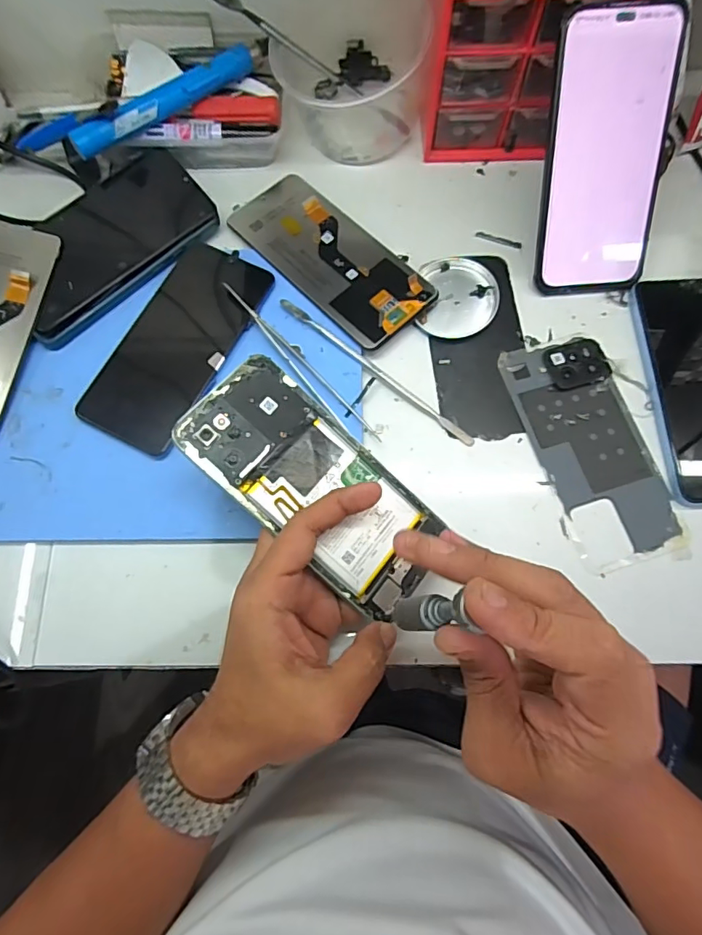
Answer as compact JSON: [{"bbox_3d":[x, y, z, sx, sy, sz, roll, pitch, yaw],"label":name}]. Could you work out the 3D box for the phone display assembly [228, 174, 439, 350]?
[{"bbox_3d":[-0.016,-0.161,0.380,0.071,0.007,0.166,-42,75,-12],"label":"phone display assembly"}]

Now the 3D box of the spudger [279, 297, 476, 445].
[{"bbox_3d":[0.017,-0.068,0.354,0.167,0.008,0.008,37,79,9],"label":"spudger"}]

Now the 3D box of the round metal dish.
[{"bbox_3d":[0.080,-0.125,0.370,0.054,0.010,0.064,9,76,2],"label":"round metal dish"}]

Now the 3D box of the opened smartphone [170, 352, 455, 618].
[{"bbox_3d":[-0.018,0.010,0.290,0.158,0.004,0.074,44,68,-5],"label":"opened smartphone"}]

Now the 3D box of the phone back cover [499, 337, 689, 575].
[{"bbox_3d":[0.165,-0.014,0.342,0.075,0.004,0.160,-15,76,-4],"label":"phone back cover"}]

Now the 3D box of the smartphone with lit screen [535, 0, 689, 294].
[{"bbox_3d":[0.175,-0.211,0.344,0.079,0.008,0.169,-4,117,-1],"label":"smartphone with lit screen"}]

